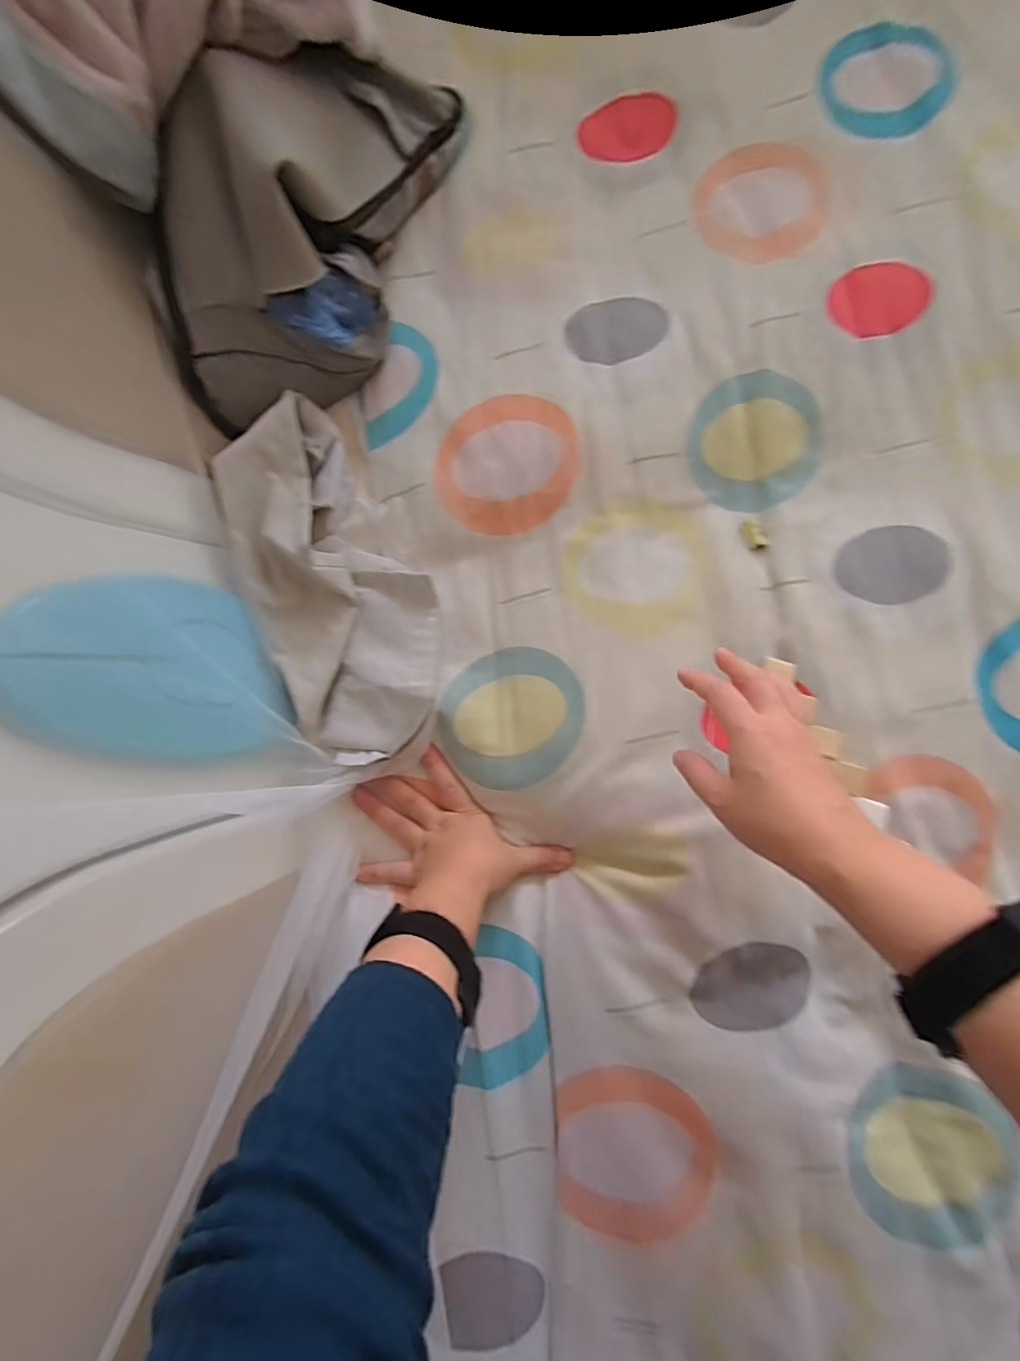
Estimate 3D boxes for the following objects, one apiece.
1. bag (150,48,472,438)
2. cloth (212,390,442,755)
[{"bbox_3d":[-0.172,-0.379,0.446,0.167,0.121,0.344,14,84,4],"label":"bag"},{"bbox_3d":[-0.146,-0.089,0.456,0.135,0.059,0.302,-23,83,-1],"label":"cloth"}]

